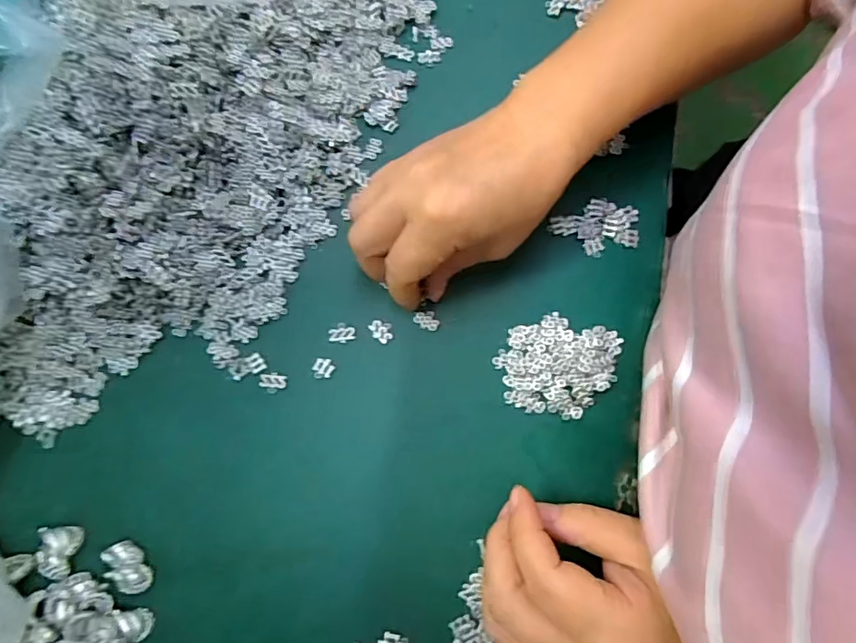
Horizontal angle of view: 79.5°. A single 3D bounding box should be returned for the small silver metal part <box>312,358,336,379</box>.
[{"bbox_3d":[-0.060,0.027,0.297,0.013,0.004,0.011,-1,79,0],"label":"small silver metal part"}]

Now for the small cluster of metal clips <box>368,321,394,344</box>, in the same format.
[{"bbox_3d":[-0.027,0.005,0.301,0.015,0.004,0.012,40,82,7],"label":"small cluster of metal clips"}]

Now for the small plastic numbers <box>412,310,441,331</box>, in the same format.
[{"bbox_3d":[-0.001,-0.001,0.302,0.015,0.004,0.011,23,80,3],"label":"small plastic numbers"}]

